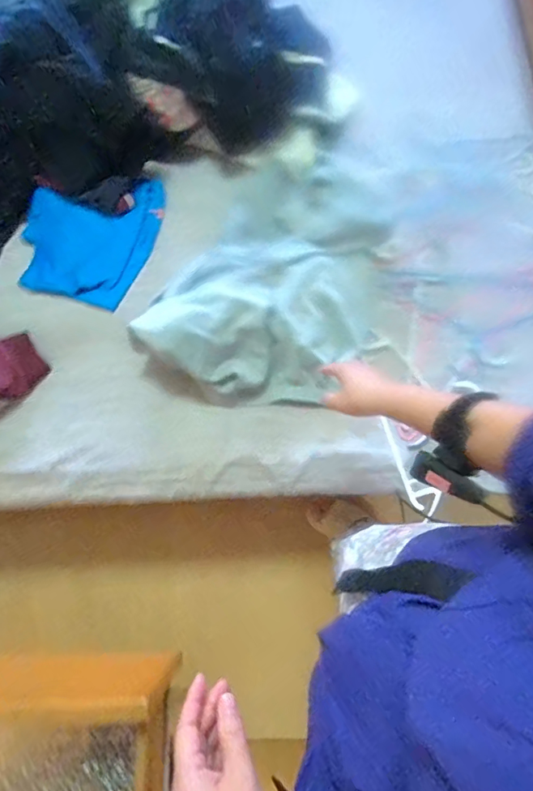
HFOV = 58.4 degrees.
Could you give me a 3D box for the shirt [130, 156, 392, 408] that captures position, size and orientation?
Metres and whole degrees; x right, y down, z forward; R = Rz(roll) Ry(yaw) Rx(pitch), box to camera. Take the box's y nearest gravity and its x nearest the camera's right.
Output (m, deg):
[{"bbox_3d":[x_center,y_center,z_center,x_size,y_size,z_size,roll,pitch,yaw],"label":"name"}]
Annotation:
[{"bbox_3d":[0.061,-0.233,0.896,0.351,0.115,0.538,28,76,7],"label":"shirt"}]

